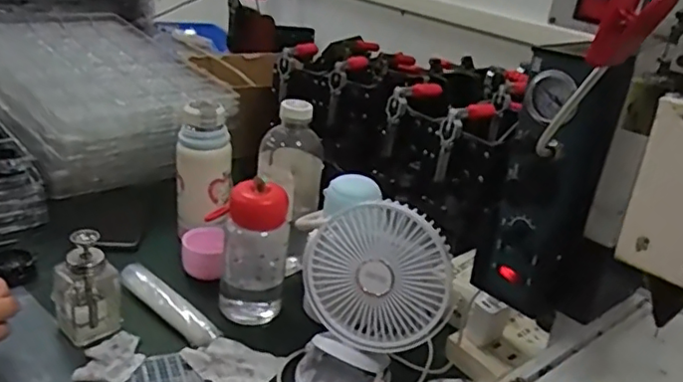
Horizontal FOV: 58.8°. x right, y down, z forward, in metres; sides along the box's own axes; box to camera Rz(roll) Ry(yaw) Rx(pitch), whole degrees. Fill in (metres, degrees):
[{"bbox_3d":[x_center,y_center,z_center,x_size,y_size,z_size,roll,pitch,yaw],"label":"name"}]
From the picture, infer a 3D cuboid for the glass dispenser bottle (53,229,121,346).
[{"bbox_3d":[-0.275,0.100,0.657,0.059,0.115,0.050,-14,31,-40],"label":"glass dispenser bottle"}]

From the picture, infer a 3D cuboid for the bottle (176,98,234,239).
[{"bbox_3d":[-0.186,-0.027,0.823,0.070,0.186,0.063,2,24,-13],"label":"bottle"}]

